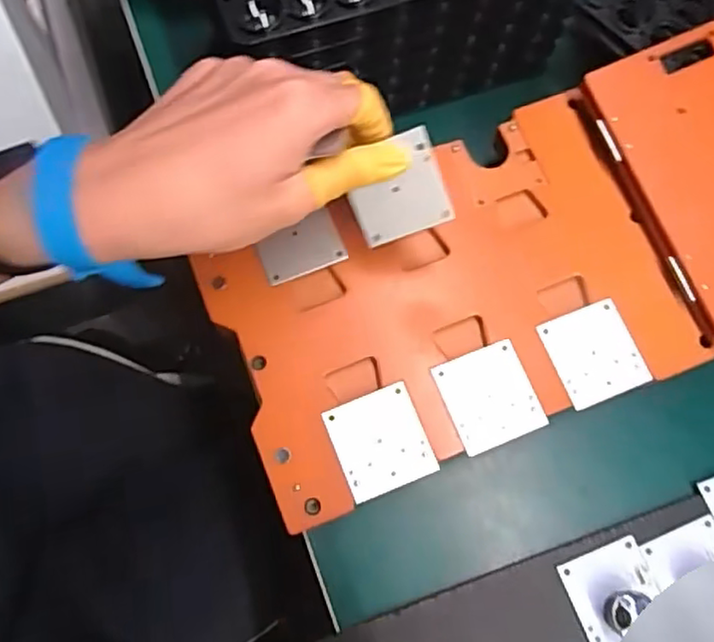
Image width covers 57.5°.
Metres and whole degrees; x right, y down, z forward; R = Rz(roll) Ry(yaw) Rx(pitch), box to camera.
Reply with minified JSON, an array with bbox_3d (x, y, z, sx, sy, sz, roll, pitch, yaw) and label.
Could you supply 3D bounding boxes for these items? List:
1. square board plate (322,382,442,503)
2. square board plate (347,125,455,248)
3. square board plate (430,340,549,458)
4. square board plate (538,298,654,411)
[{"bbox_3d":[0.011,0.060,0.321,0.044,0.004,0.047,-21,76,-7],"label":"square board plate"},{"bbox_3d":[0.019,-0.063,0.313,0.045,0.004,0.046,-17,114,18],"label":"square board plate"},{"bbox_3d":[0.067,0.038,0.329,0.044,0.004,0.048,-20,76,-7],"label":"square board plate"},{"bbox_3d":[0.122,0.017,0.337,0.044,0.004,0.047,-20,76,-7],"label":"square board plate"}]

